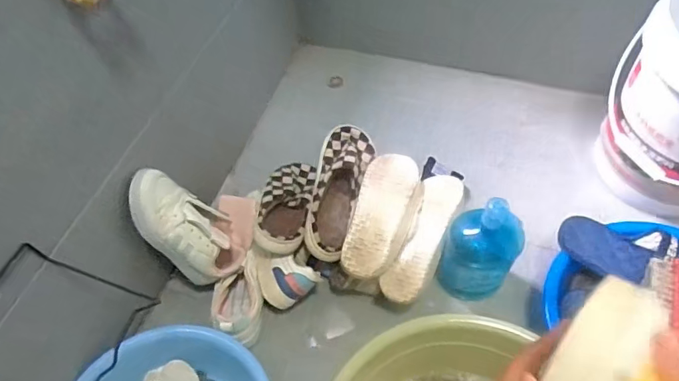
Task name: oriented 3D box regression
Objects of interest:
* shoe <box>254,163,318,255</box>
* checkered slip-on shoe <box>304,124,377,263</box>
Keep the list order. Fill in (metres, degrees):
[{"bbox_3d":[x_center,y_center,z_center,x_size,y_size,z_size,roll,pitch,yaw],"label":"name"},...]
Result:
[{"bbox_3d":[-0.096,0.022,0.916,0.091,0.065,0.264,3,34,6],"label":"shoe"},{"bbox_3d":[-0.003,-0.009,0.876,0.093,0.071,0.275,9,58,9],"label":"checkered slip-on shoe"}]

